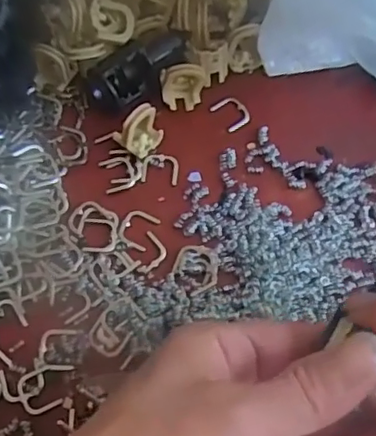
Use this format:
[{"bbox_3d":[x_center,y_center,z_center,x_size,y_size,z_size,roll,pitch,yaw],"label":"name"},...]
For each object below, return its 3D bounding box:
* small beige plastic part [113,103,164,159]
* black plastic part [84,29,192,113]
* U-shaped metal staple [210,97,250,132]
[{"bbox_3d":[-0.024,-0.044,0.303,0.023,0.020,0.016,-39,73,-15],"label":"small beige plastic part"},{"bbox_3d":[-0.026,-0.080,0.316,0.061,0.019,0.027,-33,70,5],"label":"black plastic part"},{"bbox_3d":[0.024,-0.058,0.321,0.016,0.004,0.019,-34,71,-13],"label":"U-shaped metal staple"}]

